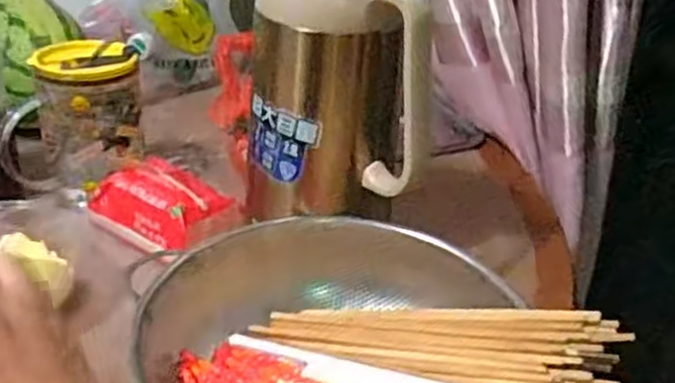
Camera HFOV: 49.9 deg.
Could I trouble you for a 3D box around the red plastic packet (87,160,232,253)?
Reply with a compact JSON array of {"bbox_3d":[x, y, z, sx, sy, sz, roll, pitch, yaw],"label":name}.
[{"bbox_3d":[-0.169,0.007,0.694,0.120,0.055,0.080,19,34,23],"label":"red plastic packet"}]

